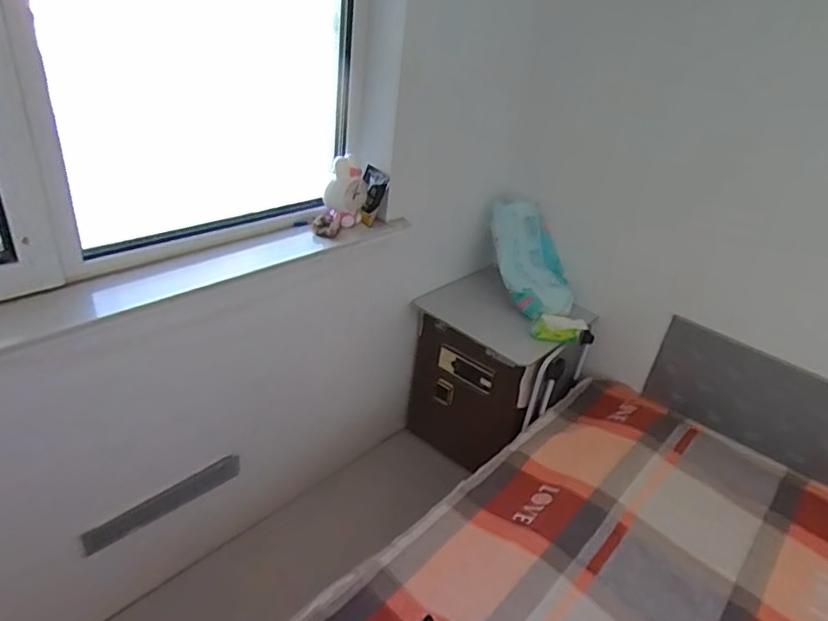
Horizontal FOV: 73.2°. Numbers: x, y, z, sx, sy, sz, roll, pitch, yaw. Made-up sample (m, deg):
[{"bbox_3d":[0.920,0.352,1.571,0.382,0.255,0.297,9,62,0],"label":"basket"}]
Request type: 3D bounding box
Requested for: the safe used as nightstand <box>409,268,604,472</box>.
[{"bbox_3d":[0.283,0.205,1.936,0.451,0.526,0.429,30,36,32],"label":"safe used as nightstand"}]

